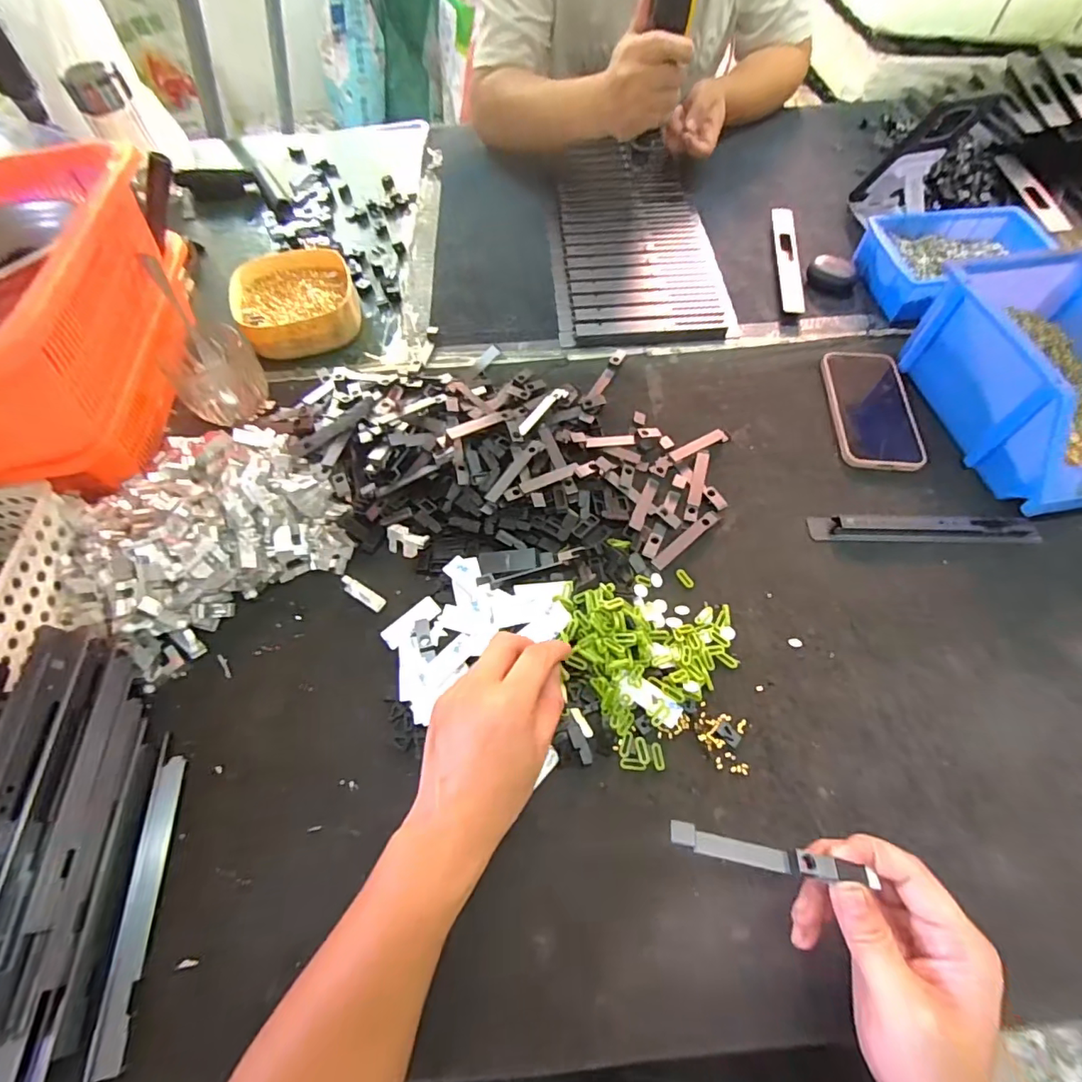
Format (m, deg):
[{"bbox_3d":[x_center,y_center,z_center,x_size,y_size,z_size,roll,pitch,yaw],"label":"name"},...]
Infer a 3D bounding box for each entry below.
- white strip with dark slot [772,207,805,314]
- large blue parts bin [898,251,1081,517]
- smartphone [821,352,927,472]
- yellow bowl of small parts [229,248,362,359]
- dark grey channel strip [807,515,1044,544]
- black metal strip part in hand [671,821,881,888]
[{"bbox_3d":[0.324,-0.376,0.683,0.029,0.007,0.212,7,62,4],"label":"white strip with dark slot"},{"bbox_3d":[0.493,-0.159,0.503,0.147,0.101,0.250,-8,62,-4],"label":"large blue parts bin"},{"bbox_3d":[0.358,-0.144,0.559,0.083,0.010,0.161,5,62,3],"label":"smartphone"},{"bbox_3d":[-0.307,-0.302,0.655,0.143,0.041,0.163,-20,64,-10],"label":"yellow bowl of small parts"},{"bbox_3d":[0.358,-0.012,0.485,0.200,0.014,0.026,3,62,2],"label":"dark grey channel strip"},{"bbox_3d":[0.132,0.185,0.305,0.115,0.014,0.014,14,62,-1],"label":"black metal strip part in hand"}]

